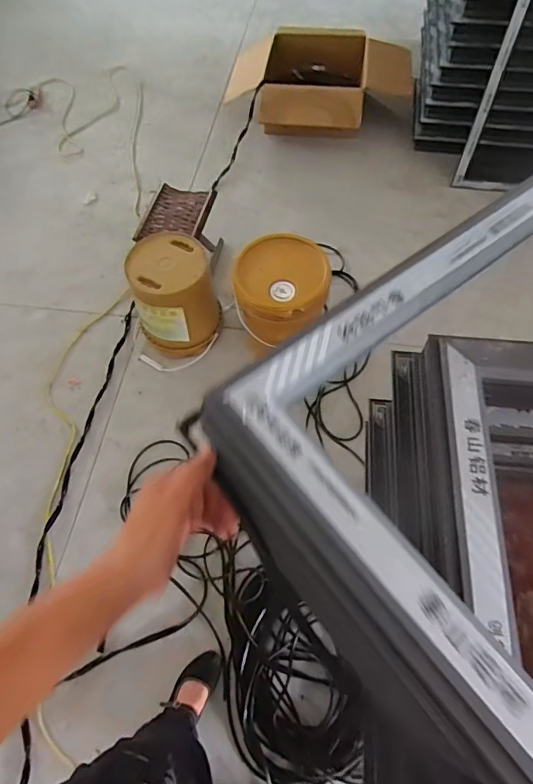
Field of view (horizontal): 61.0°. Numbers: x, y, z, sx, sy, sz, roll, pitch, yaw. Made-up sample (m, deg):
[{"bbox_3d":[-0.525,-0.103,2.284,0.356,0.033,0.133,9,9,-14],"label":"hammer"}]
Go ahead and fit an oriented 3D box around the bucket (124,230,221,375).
[{"bbox_3d":[-0.329,-0.318,1.601,0.309,0.344,0.315,-4,62,0],"label":"bucket"}]

